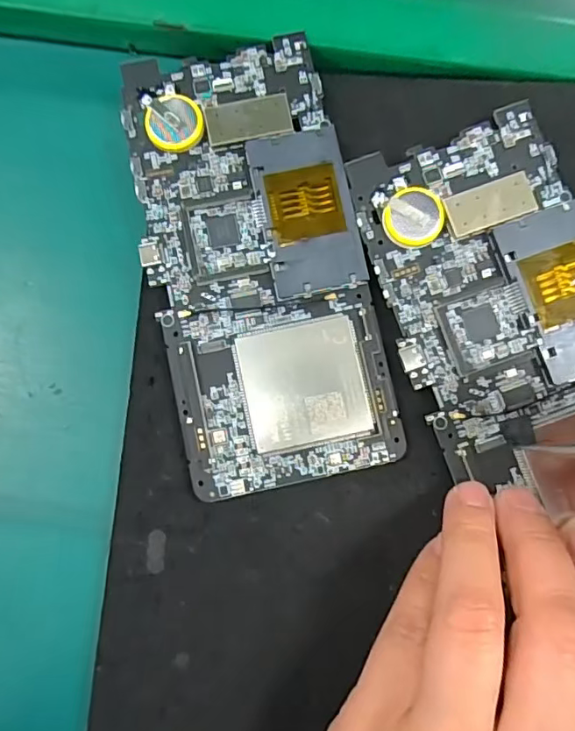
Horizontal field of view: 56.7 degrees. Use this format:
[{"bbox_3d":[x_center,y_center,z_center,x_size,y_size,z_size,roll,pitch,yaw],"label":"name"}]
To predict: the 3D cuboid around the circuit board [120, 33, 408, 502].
[{"bbox_3d":[-0.011,-0.036,0.184,0.072,0.009,0.151,-12,84,-3],"label":"circuit board"}]

